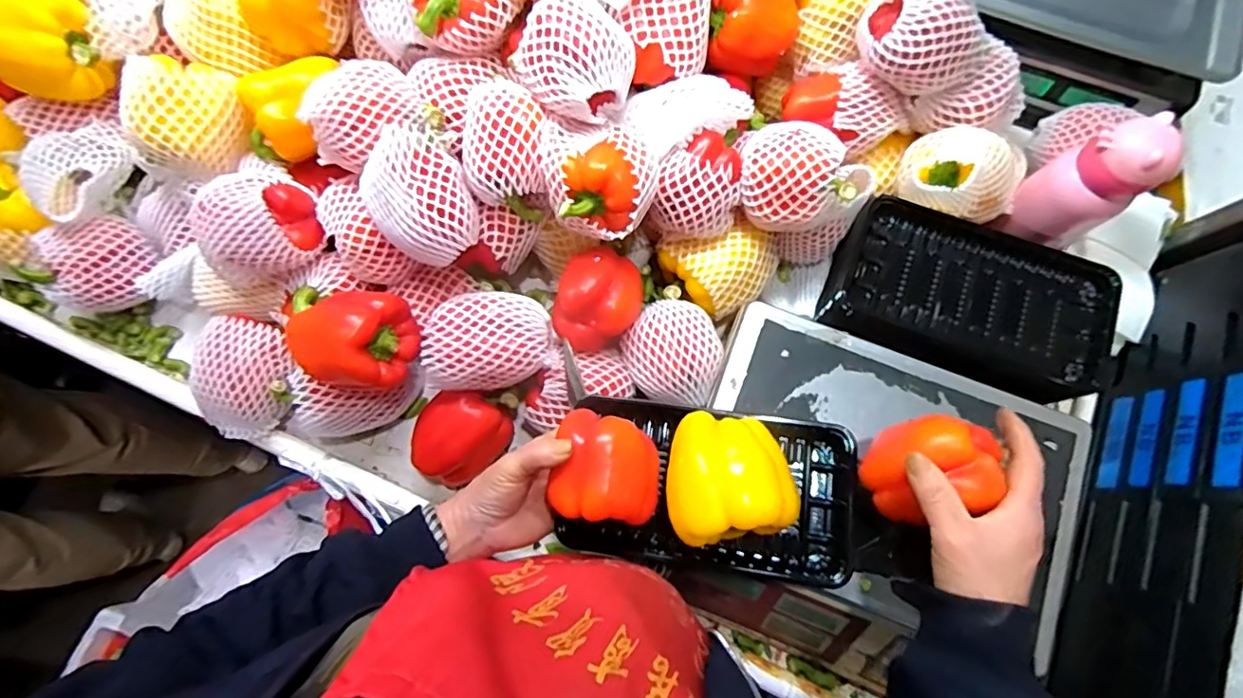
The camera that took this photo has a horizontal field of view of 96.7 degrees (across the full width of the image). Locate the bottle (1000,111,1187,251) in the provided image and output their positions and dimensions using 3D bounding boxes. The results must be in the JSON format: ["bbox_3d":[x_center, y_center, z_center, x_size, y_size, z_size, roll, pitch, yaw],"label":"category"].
[{"bbox_3d":[0.452,-0.158,0.534,0.071,0.138,0.063,9,76,2],"label":"bottle"}]

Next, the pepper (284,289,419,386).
[{"bbox_3d":[-0.242,-0.009,0.504,0.088,0.083,0.081,0,76,-1],"label":"pepper"}]

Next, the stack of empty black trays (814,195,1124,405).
[{"bbox_3d":[0.338,-0.046,0.552,0.246,0.062,0.150,18,76,4],"label":"stack of empty black trays"}]

